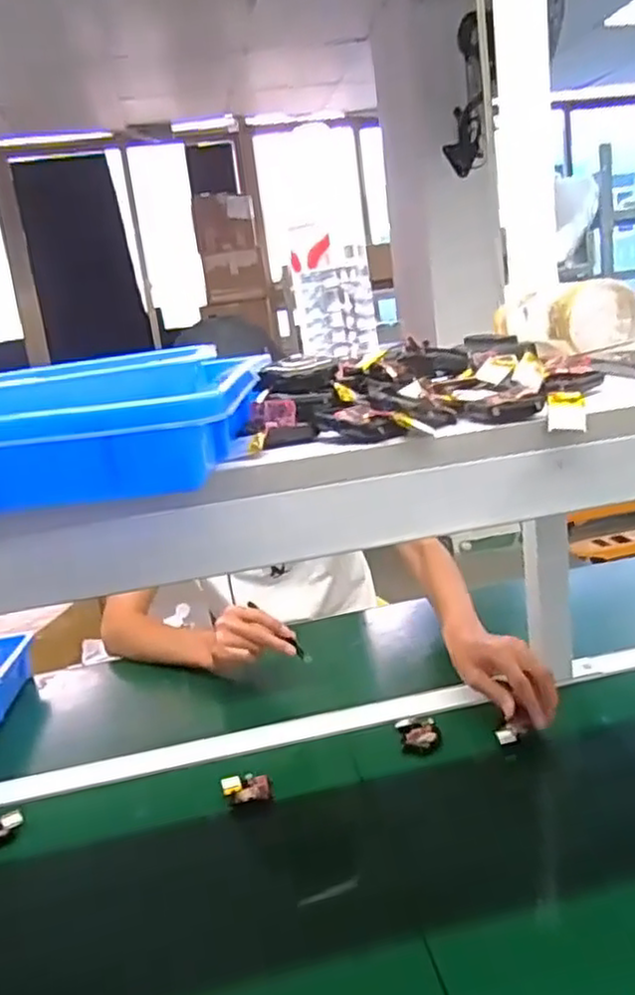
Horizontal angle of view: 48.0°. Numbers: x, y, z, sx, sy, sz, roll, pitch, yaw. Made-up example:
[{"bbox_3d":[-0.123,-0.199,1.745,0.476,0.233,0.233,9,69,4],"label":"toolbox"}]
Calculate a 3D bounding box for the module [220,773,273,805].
[{"bbox_3d":[-0.076,0.318,0.778,0.054,0.020,0.025,-7,15,1],"label":"module"}]

